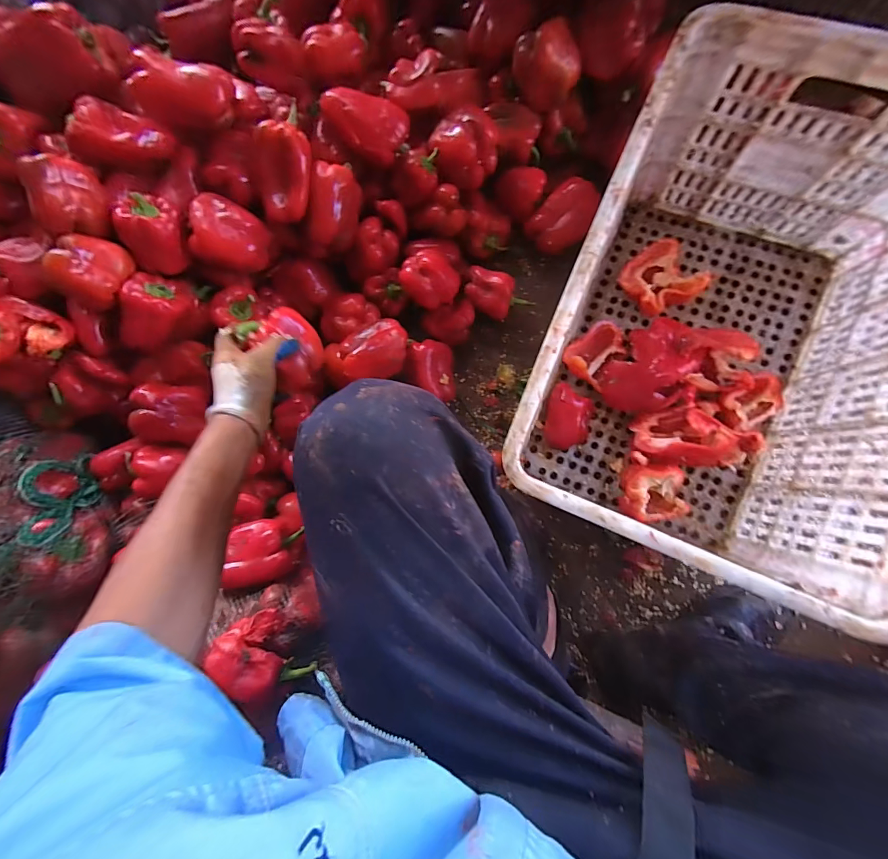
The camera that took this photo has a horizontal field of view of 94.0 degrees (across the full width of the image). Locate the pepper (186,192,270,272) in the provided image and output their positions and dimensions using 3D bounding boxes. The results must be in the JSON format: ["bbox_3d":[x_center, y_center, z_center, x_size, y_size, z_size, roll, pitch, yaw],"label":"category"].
[{"bbox_3d":[-0.287,-0.260,0.555,0.086,0.062,0.087,-1,85,8],"label":"pepper"}]

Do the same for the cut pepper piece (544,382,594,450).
[{"bbox_3d":[0.178,-0.016,0.586,0.062,0.038,0.087,11,87,9],"label":"cut pepper piece"}]

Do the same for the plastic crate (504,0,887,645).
[{"bbox_3d":[0.315,-0.104,0.466,0.348,0.267,0.459,23,89,10],"label":"plastic crate"}]

